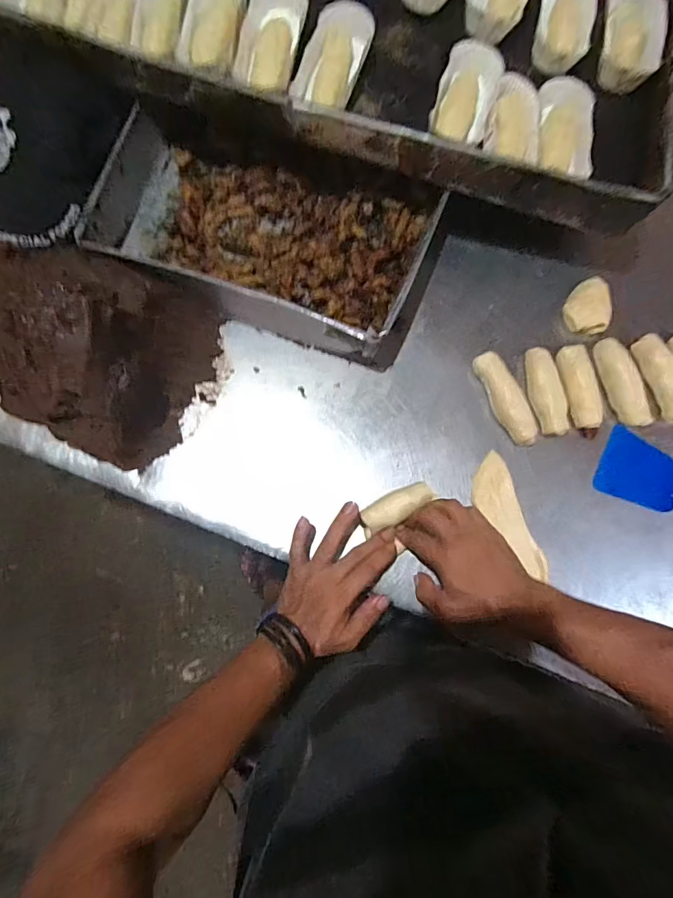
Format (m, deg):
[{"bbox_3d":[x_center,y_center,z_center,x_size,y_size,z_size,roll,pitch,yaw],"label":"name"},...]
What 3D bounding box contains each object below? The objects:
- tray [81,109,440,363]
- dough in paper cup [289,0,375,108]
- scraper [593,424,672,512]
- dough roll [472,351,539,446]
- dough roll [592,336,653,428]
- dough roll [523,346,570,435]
[{"bbox_3d":[-0.087,-0.258,0.514,0.377,0.068,0.222,15,77,2],"label":"tray"},{"bbox_3d":[-0.003,-0.447,0.499,0.060,0.032,0.131,22,78,3],"label":"dough in paper cup"},{"bbox_3d":[0.341,0.026,0.489,0.087,0.008,0.081,25,78,9],"label":"scraper"},{"bbox_3d":[0.190,-0.057,0.491,0.028,0.026,0.112,-22,78,-6],"label":"dough roll"},{"bbox_3d":[0.326,-0.077,0.500,0.027,0.027,0.104,-15,78,-5],"label":"dough roll"},{"bbox_3d":[0.238,-0.067,0.498,0.032,0.019,0.106,-5,77,-2],"label":"dough roll"}]

